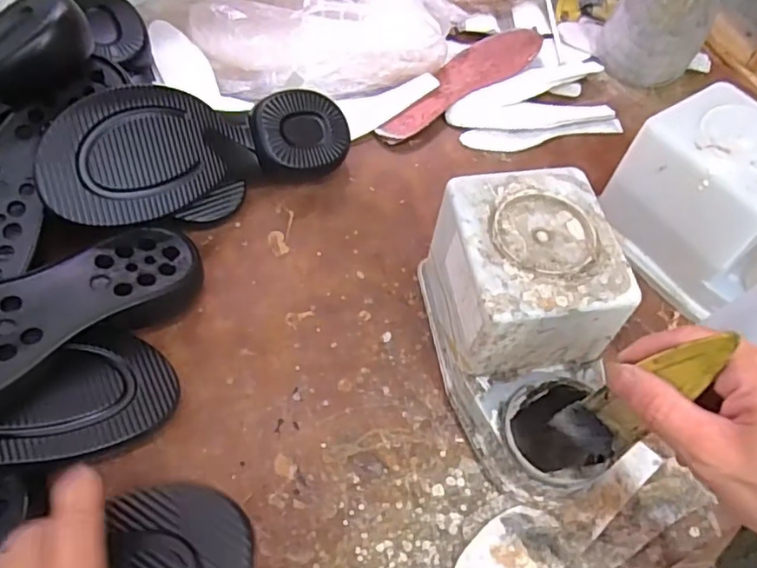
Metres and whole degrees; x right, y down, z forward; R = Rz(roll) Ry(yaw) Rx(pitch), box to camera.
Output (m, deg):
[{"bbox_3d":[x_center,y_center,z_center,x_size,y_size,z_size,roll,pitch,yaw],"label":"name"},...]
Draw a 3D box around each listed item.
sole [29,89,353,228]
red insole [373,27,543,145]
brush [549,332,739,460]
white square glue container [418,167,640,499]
[{"bbox_3d":[-0.138,-0.113,0.470,0.238,0.031,0.092,-24,94,-31],"label":"sole"},{"bbox_3d":[0.080,-0.208,0.605,0.217,0.007,0.067,-34,53,-18],"label":"red insole"},{"bbox_3d":[0.132,0.060,0.302,0.014,0.111,0.035,-36,74,-31],"label":"brush"},{"bbox_3d":[0.102,0.034,0.397,0.100,0.117,0.187,-7,58,-9],"label":"white square glue container"}]

